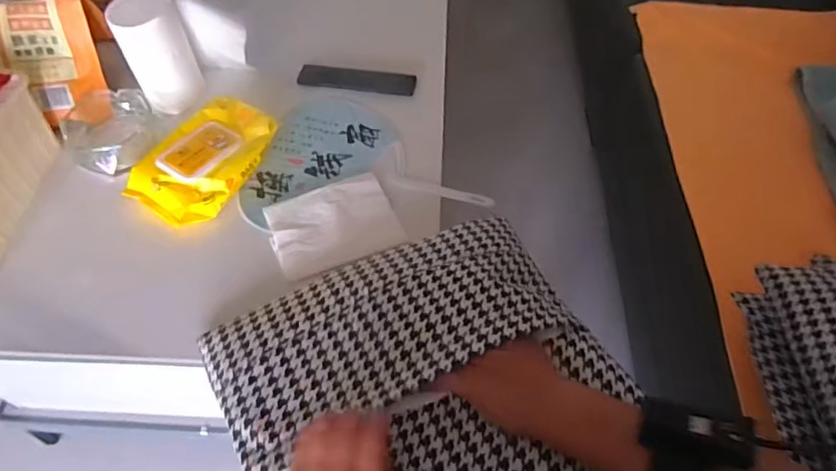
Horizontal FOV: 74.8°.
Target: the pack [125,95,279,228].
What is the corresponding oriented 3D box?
[{"bbox_3d":[-0.256,-0.095,0.666,0.116,0.035,0.177,26,60,17],"label":"pack"}]

